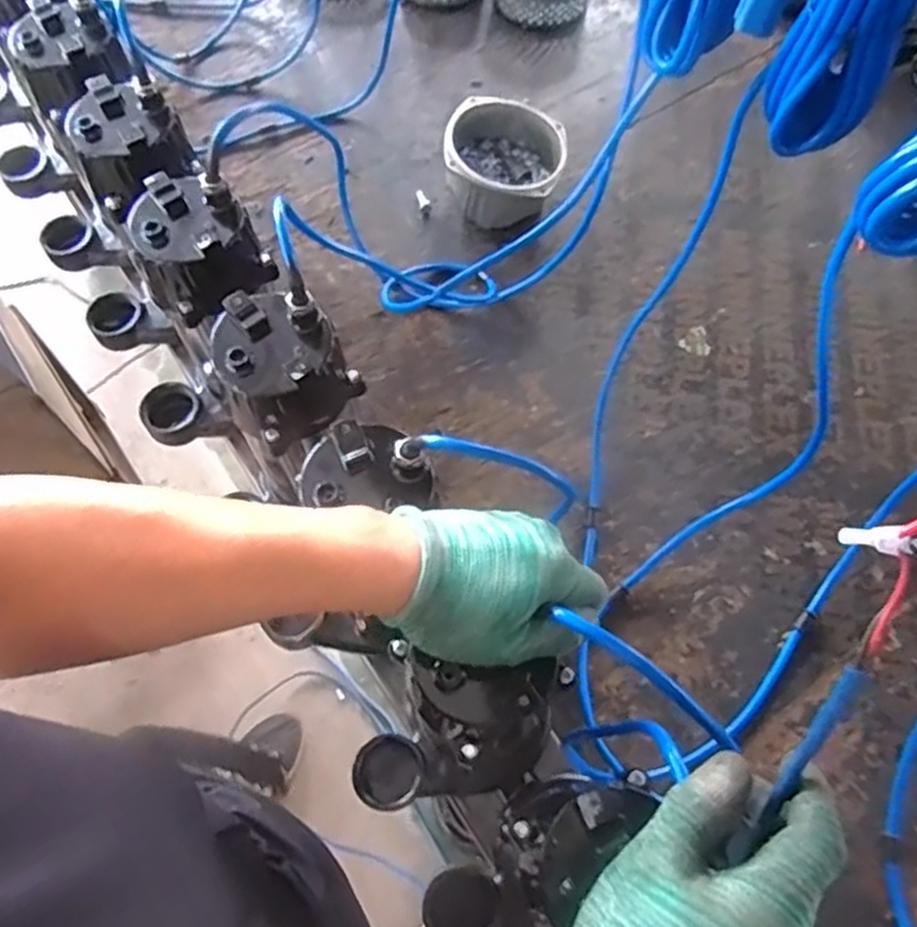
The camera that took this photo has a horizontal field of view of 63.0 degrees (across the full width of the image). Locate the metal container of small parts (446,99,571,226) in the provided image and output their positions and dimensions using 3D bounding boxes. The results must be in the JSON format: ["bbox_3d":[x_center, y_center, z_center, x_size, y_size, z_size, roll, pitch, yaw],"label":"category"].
[{"bbox_3d":[0.053,-0.341,0.866,0.138,0.084,0.146,-3,65,-3],"label":"metal container of small parts"}]

